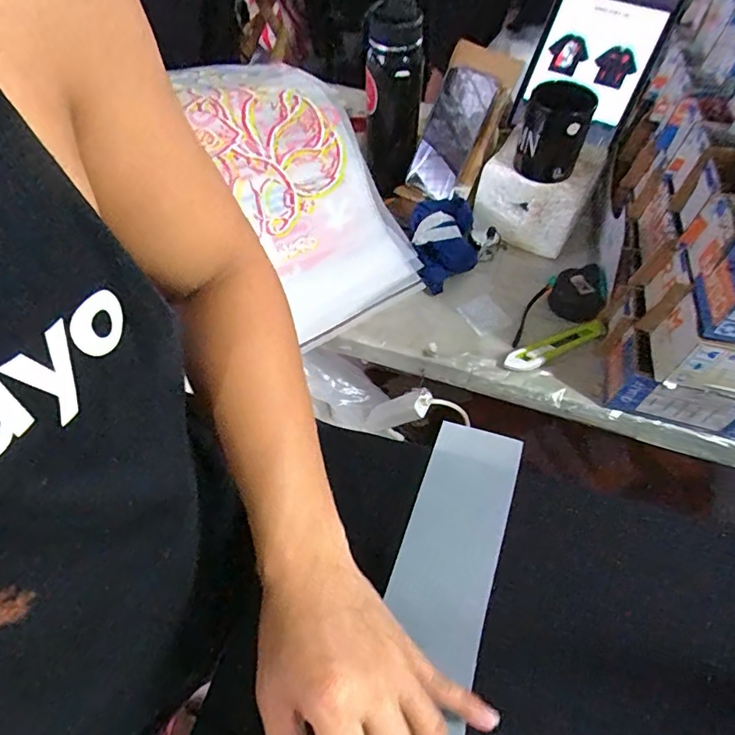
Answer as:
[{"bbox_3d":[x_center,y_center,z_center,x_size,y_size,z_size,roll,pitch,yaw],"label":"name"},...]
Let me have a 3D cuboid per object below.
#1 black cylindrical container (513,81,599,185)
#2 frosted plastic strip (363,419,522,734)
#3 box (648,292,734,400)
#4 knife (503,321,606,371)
[{"bbox_3d":[0.238,-0.301,0.643,0.078,0.106,0.073,11,56,6],"label":"black cylindrical container"},{"bbox_3d":[0.049,0.190,0.354,0.105,0.065,0.317,14,50,7],"label":"frosted plastic strip"},{"bbox_3d":[0.378,-0.014,0.496,0.155,0.072,0.069,13,57,7],"label":"box"},{"bbox_3d":[0.236,-0.026,0.632,0.138,0.017,0.031,-20,59,-14],"label":"knife"}]

